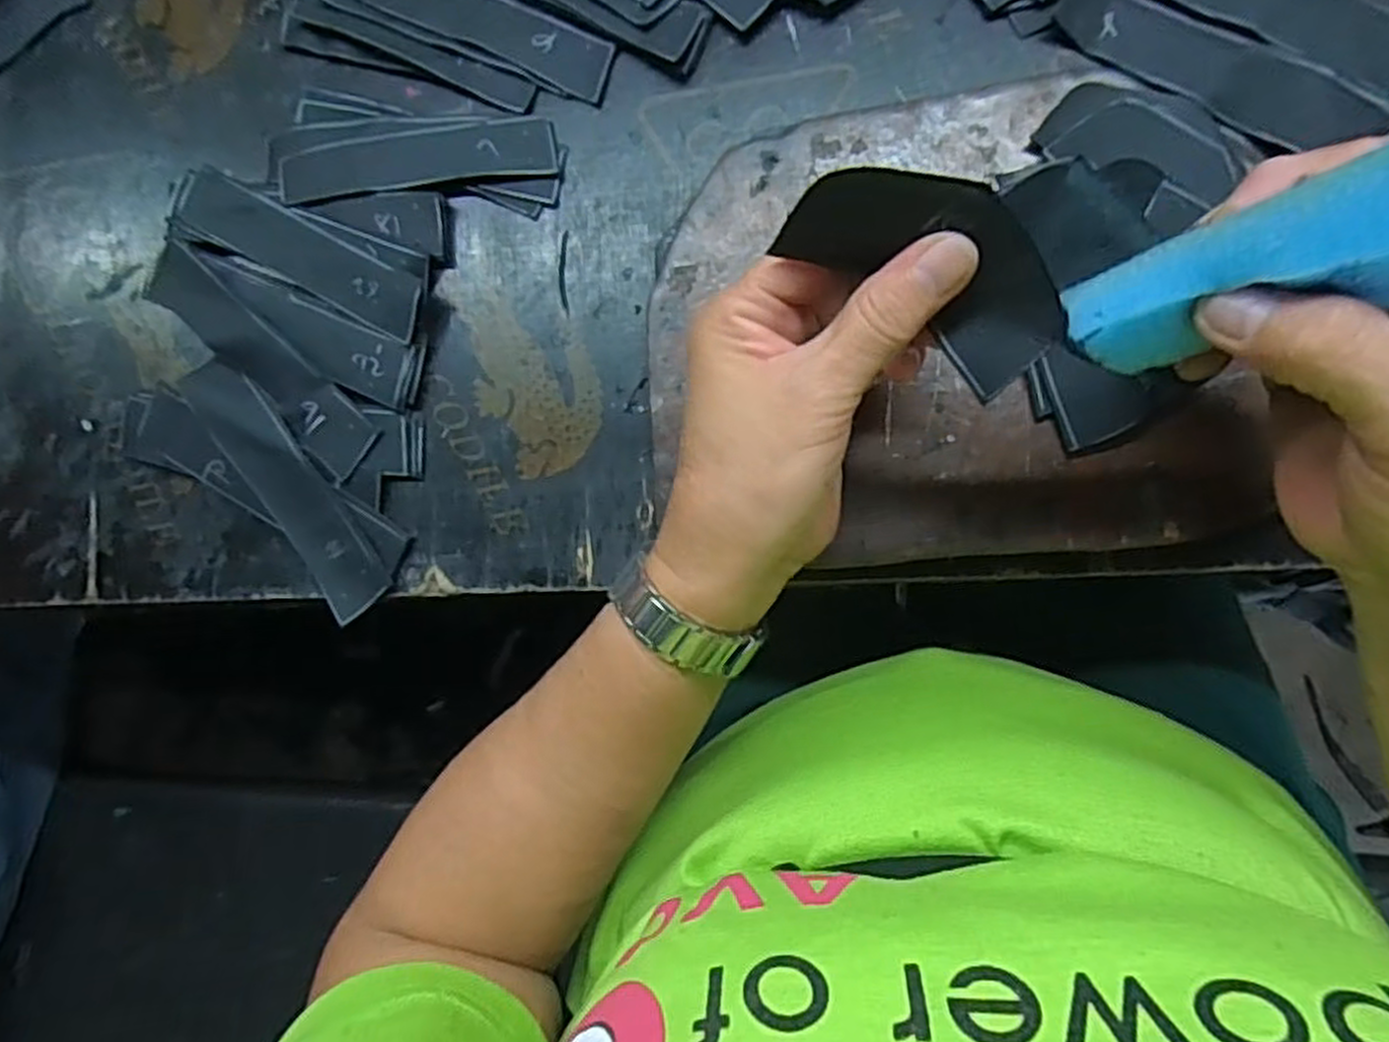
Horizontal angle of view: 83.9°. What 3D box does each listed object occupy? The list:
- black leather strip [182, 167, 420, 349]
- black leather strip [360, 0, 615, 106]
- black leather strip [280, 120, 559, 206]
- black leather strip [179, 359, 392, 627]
[{"bbox_3d":[-0.173,-0.118,0.339,0.127,0.004,0.026,28,94,10],"label":"black leather strip"},{"bbox_3d":[-0.093,-0.217,0.338,0.121,0.004,0.025,25,91,9],"label":"black leather strip"},{"bbox_3d":[-0.122,-0.157,0.337,0.123,0.007,0.025,-6,87,6],"label":"black leather strip"},{"bbox_3d":[-0.179,-0.018,0.341,0.031,0.009,0.133,-37,83,5],"label":"black leather strip"}]

